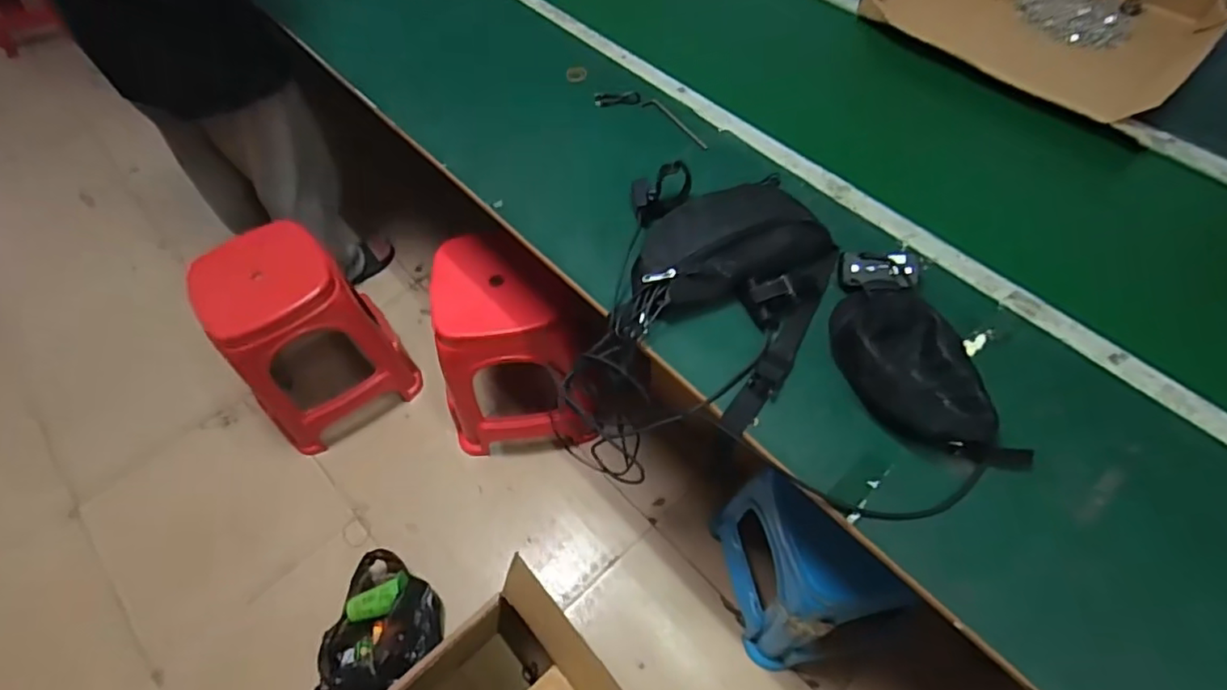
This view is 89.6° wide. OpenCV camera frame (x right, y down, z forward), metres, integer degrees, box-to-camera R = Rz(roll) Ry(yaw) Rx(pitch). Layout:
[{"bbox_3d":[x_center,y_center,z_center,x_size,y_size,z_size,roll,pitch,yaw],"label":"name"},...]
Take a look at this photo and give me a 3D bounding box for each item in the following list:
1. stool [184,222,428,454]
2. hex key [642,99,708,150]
[{"bbox_3d":[-0.708,-0.023,1.434,0.330,0.440,0.304,-33,63,-17],"label":"stool"},{"bbox_3d":[0.109,-0.376,1.046,0.028,0.006,0.162,-33,60,-20],"label":"hex key"}]

